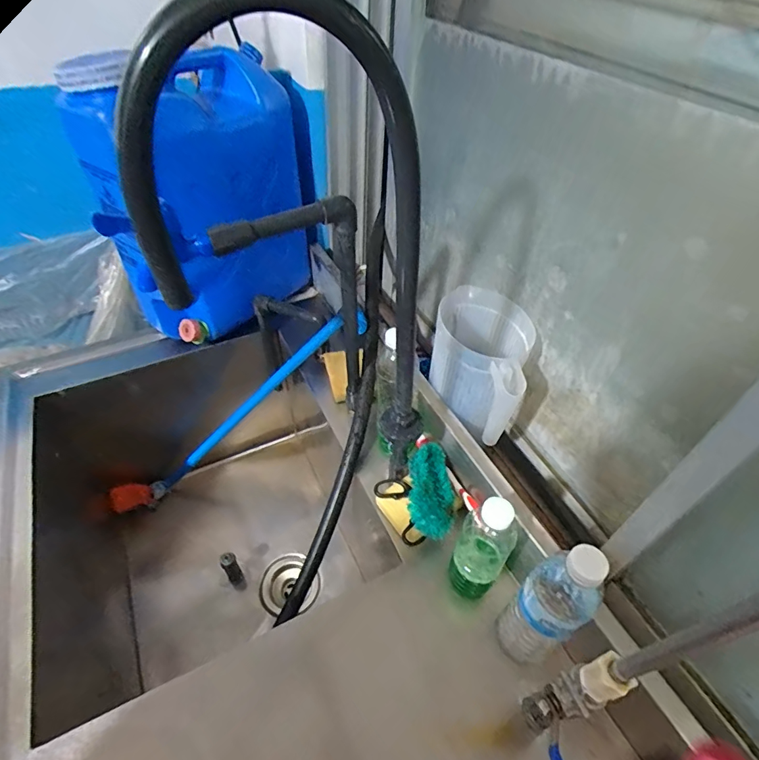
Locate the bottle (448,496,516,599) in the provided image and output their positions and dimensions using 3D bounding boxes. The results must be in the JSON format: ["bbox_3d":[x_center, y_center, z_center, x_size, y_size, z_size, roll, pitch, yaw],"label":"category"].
[{"bbox_3d":[0.119,0.190,0.519,0.061,0.169,0.058,24,50,19],"label":"bottle"}]

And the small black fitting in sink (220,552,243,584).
[{"bbox_3d":[-0.292,0.370,0.892,0.028,0.112,0.023,-30,55,-27],"label":"small black fitting in sink"}]

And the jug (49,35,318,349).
[{"bbox_3d":[-0.264,-0.286,0.775,0.187,0.429,0.343,27,51,21],"label":"jug"}]

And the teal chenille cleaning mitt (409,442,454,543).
[{"bbox_3d":[0.068,0.144,0.601,0.056,0.034,0.119,4,47,1],"label":"teal chenille cleaning mitt"}]

